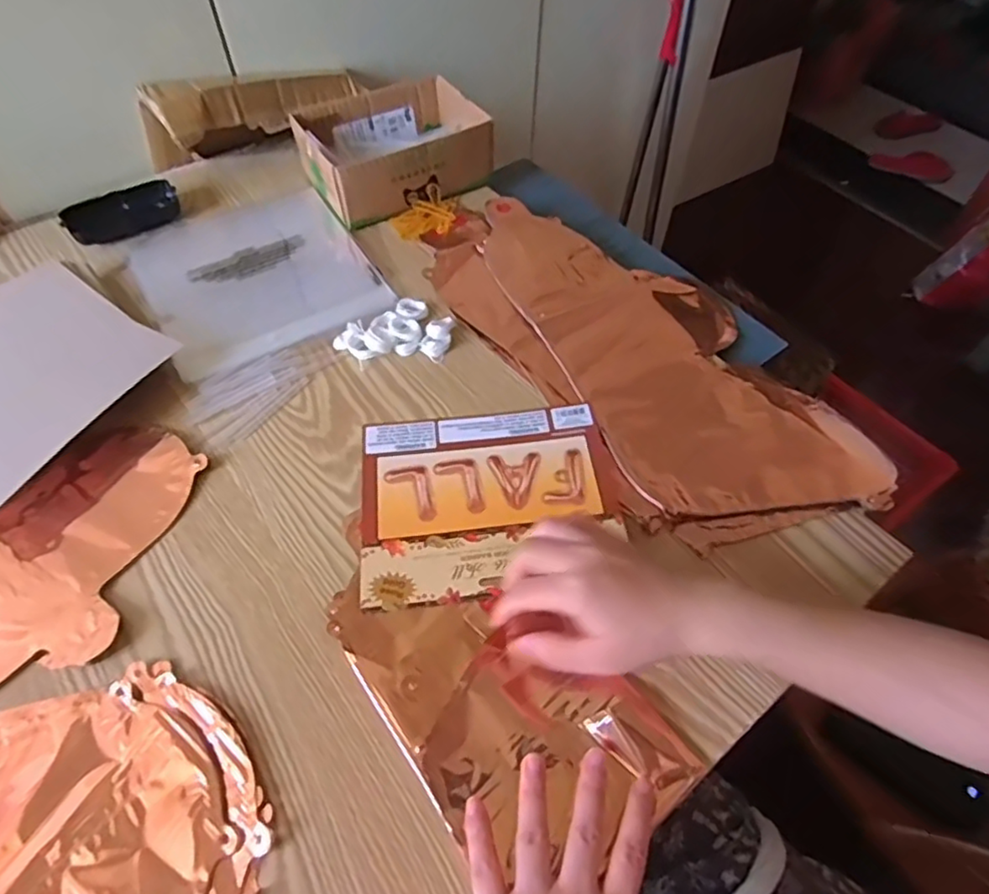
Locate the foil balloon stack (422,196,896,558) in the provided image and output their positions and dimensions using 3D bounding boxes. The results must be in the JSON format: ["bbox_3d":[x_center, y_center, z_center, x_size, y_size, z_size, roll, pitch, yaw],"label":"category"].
[{"bbox_3d":[0.120,-0.099,0.567,0.214,0.018,0.439,-28,60,-19],"label":"foil balloon stack"}]

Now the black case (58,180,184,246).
[{"bbox_3d":[-0.384,-0.244,0.651,0.108,0.025,0.044,-35,63,-22],"label":"black case"}]

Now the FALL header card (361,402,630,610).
[{"bbox_3d":[-0.005,0.034,0.479,0.186,0.005,0.158,-7,56,-6],"label":"FALL header card"}]

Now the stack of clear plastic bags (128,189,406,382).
[{"bbox_3d":[-0.232,-0.175,0.619,0.203,0.011,0.225,-25,59,-17],"label":"stack of clear plastic bags"}]

